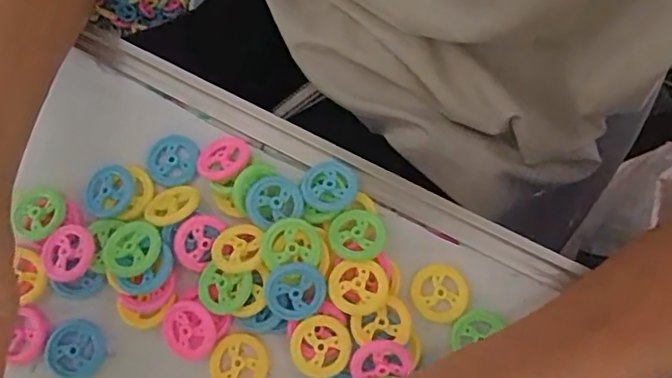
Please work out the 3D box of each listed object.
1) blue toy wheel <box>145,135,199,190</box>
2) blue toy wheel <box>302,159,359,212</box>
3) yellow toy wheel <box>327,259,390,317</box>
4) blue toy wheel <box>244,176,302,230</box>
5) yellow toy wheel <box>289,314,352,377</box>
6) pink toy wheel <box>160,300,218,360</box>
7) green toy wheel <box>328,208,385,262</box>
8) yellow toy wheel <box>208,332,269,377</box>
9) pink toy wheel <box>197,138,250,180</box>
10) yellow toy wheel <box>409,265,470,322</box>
[{"bbox_3d":[-0.091,-0.016,0.315,0.029,0.005,0.030,0,75,0],"label":"blue toy wheel"},{"bbox_3d":[-0.003,-0.001,0.302,0.029,0.009,0.028,0,75,0],"label":"blue toy wheel"},{"bbox_3d":[0.011,0.049,0.279,0.030,0.004,0.027,4,76,3],"label":"yellow toy wheel"},{"bbox_3d":[-0.033,0.006,0.293,0.029,0.005,0.026,-23,78,-25],"label":"blue toy wheel"},{"bbox_3d":[-0.008,0.078,0.276,0.029,0.004,0.029,0,76,0],"label":"yellow toy wheel"},{"bbox_3d":[-0.075,0.072,0.285,0.029,0.009,0.027,0,75,0],"label":"pink toy wheel"},{"bbox_3d":[0.011,0.023,0.290,0.028,0.004,0.030,-1,60,2],"label":"green toy wheel"},{"bbox_3d":[-0.049,0.089,0.285,0.029,0.006,0.028,0,75,0],"label":"yellow toy wheel"},{"bbox_3d":[-0.062,-0.017,0.309,0.028,0.006,0.025,7,63,15],"label":"pink toy wheel"},{"bbox_3d":[0.054,0.054,0.292,0.029,0.004,0.029,0,75,0],"label":"yellow toy wheel"}]

